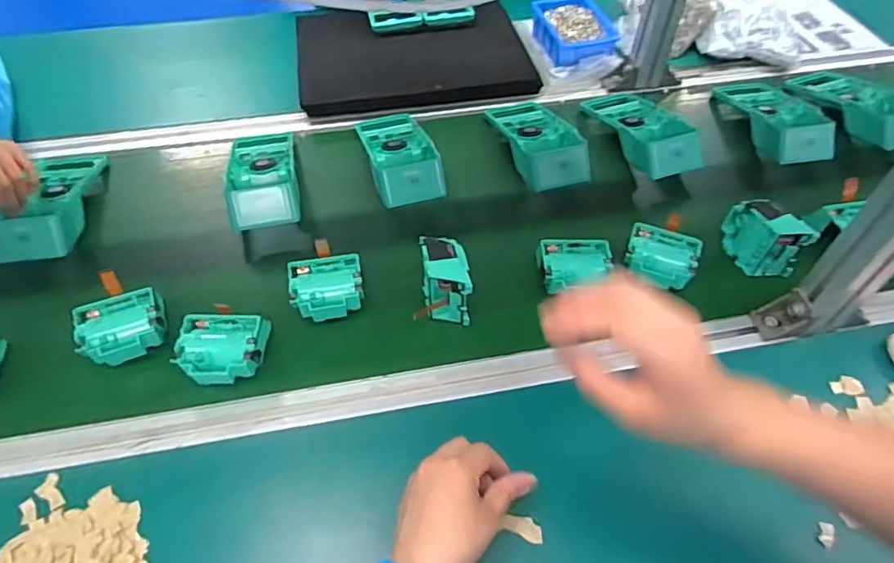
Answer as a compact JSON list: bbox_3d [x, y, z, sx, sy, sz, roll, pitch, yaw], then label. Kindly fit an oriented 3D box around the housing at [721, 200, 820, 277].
[{"bbox_3d":[0.353,-0.048,0.648,0.035,0.082,0.080,-23,58,-15],"label":"housing"}]

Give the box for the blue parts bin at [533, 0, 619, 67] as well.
[{"bbox_3d":[0.194,-0.390,0.893,0.101,0.031,0.142,-10,56,-7],"label":"blue parts bin"}]

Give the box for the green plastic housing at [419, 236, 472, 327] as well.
[{"bbox_3d":[-0.001,0.004,0.608,0.044,0.085,0.066,-6,55,-4],"label":"green plastic housing"}]

